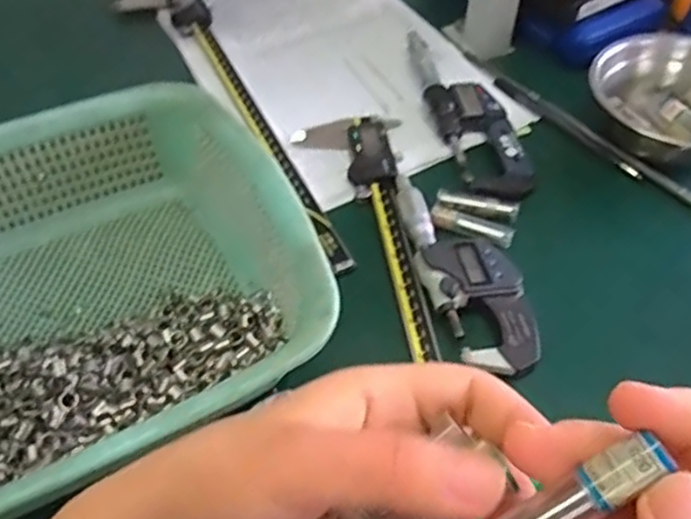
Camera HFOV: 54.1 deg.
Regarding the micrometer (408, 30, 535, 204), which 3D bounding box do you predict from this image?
[{"bbox_3d":[0.095,-0.116,0.531,0.053,0.023,0.177,-10,52,-9],"label":"micrometer"}]

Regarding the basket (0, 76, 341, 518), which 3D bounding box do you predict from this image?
[{"bbox_3d":[-0.167,0.028,0.360,0.287,0.081,0.203,-26,55,-20],"label":"basket"}]

